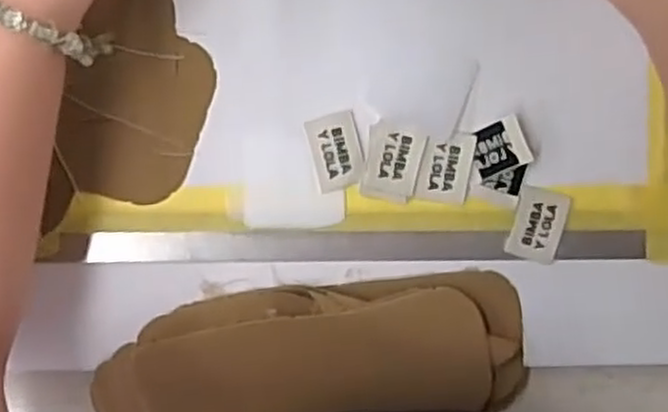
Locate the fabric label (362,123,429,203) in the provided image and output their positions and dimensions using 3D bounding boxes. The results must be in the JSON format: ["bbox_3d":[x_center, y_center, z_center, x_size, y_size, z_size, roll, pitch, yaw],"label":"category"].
[{"bbox_3d":[0.031,-0.023,0.407,0.030,0.004,0.039,12,94,-3],"label":"fabric label"}]

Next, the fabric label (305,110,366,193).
[{"bbox_3d":[0.002,-0.029,0.407,0.027,0.004,0.040,-15,95,-1],"label":"fabric label"}]

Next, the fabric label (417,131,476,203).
[{"bbox_3d":[0.061,-0.021,0.408,0.027,0.004,0.038,9,94,-3],"label":"fabric label"}]

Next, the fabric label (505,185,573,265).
[{"bbox_3d":[0.113,0.010,0.415,0.029,0.004,0.039,16,94,-2],"label":"fabric label"}]

